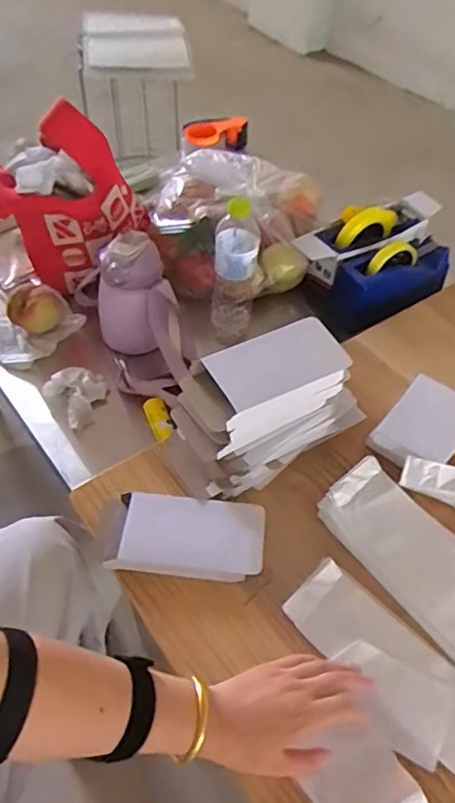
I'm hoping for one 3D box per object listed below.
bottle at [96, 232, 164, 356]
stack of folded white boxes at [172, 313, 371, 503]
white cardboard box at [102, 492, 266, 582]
[{"bbox_3d":[-0.153,-0.153,0.888,0.089,0.192,0.083,-18,53,-17],"label":"bottle"},{"bbox_3d":[0.058,-0.003,0.701,0.221,0.145,0.115,-28,57,-24],"label":"stack of folded white boxes"},{"bbox_3d":[-0.050,0.149,0.648,0.181,0.023,0.091,5,50,1],"label":"white cardboard box"}]

